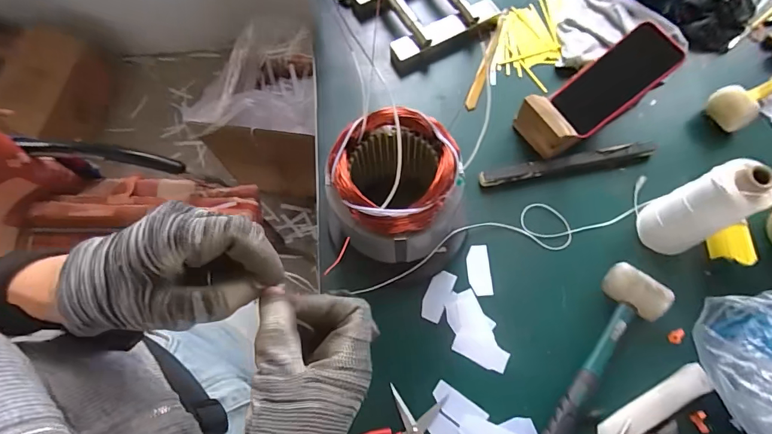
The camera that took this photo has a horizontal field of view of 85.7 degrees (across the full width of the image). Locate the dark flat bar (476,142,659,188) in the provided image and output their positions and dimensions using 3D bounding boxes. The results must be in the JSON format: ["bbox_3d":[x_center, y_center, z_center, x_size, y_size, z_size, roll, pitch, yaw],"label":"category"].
[{"bbox_3d":[0.268,-0.079,0.619,0.259,0.015,0.025,-9,69,-2],"label":"dark flat bar"}]

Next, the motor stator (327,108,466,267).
[{"bbox_3d":[0.010,-0.023,0.522,0.144,0.183,0.133,-1,69,1],"label":"motor stator"}]

